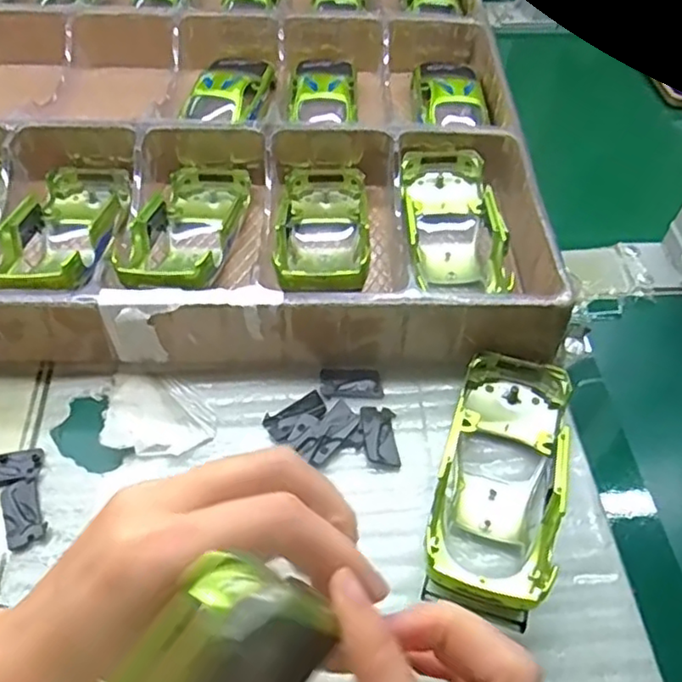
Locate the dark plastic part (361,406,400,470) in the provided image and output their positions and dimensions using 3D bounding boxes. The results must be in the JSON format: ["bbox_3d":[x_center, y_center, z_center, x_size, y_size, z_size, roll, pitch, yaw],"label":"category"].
[{"bbox_3d":[0.020,0.049,0.324,0.017,0.005,0.034,-1,53,-3],"label":"dark plastic part"}]

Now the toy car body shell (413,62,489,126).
[{"bbox_3d":[0.080,-0.189,0.473,0.049,0.024,0.080,1,53,-2],"label":"toy car body shell"}]

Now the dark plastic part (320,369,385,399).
[{"bbox_3d":[0.006,0.023,0.344,0.034,0.004,0.019,2,53,-1],"label":"dark plastic part"}]

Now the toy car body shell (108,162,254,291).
[{"bbox_3d":[-0.092,-0.064,0.381,0.063,0.035,0.141,-1,33,-1],"label":"toy car body shell"}]

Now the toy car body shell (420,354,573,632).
[{"bbox_3d":[0.076,0.063,0.301,0.055,0.042,0.136,16,45,10],"label":"toy car body shell"}]

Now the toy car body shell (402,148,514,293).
[{"bbox_3d":[0.067,-0.075,0.393,0.057,0.033,0.107,0,53,-2],"label":"toy car body shell"}]

